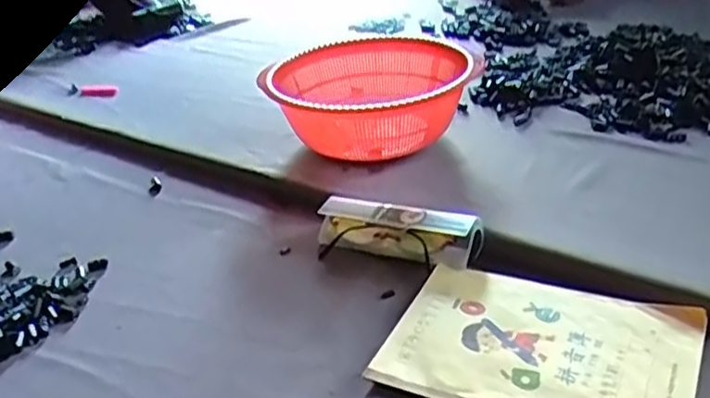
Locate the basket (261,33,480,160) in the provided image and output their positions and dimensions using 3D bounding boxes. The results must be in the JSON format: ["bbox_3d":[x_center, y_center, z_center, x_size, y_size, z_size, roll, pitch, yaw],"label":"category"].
[{"bbox_3d":[0.012,-0.110,0.785,0.222,0.092,0.229,1,31,14],"label":"basket"}]

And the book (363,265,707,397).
[{"bbox_3d":[0.129,0.109,0.495,0.205,0.019,0.140,10,34,28],"label":"book"}]

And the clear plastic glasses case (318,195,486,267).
[{"bbox_3d":[0.036,0.029,0.633,0.156,0.045,0.034,12,35,30],"label":"clear plastic glasses case"}]

